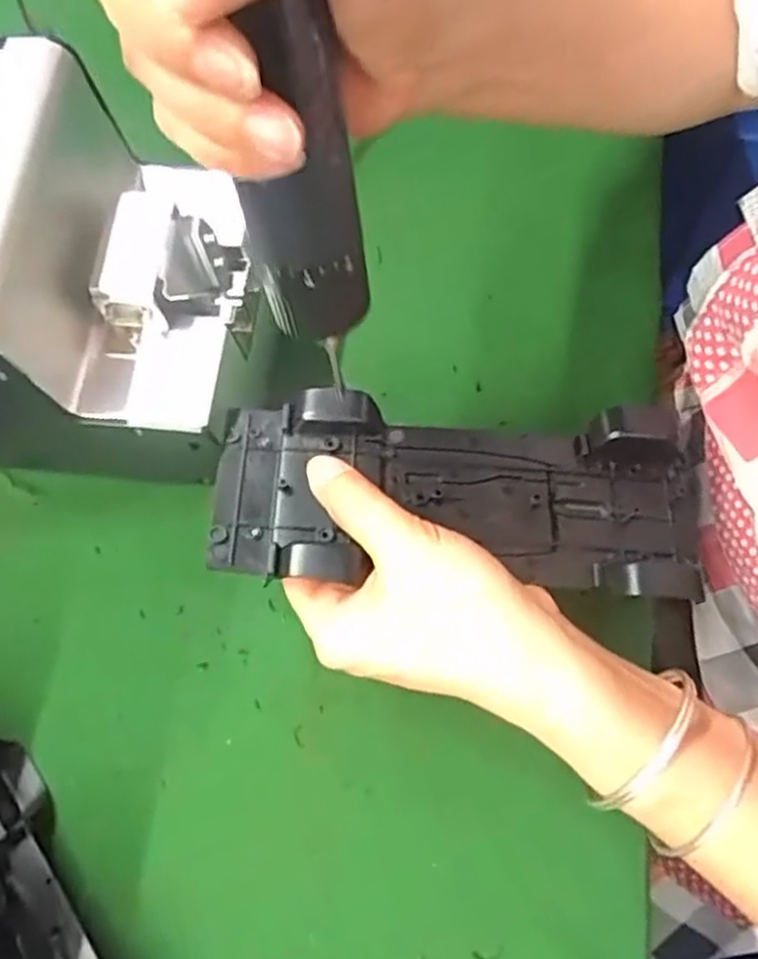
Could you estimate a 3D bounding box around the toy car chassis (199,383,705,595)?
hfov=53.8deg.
[{"bbox_3d":[0.034,0.005,0.295,0.192,0.027,0.077,3,70,-4],"label":"toy car chassis"}]

